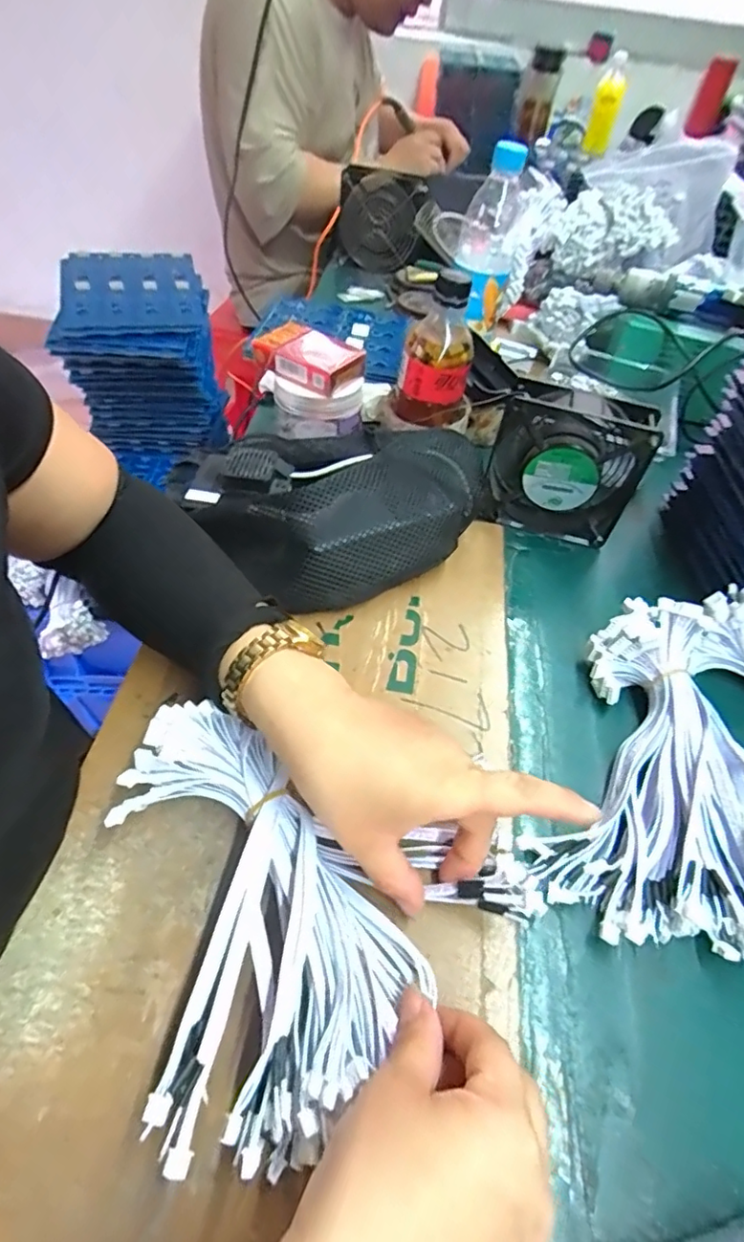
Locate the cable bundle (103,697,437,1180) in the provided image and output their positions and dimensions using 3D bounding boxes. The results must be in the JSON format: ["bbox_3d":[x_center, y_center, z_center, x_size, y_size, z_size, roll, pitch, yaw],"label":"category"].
[{"bbox_3d":[-0.068,0.143,0.268,0.125,0.045,0.202,-34,61,-29],"label":"cable bundle"}]

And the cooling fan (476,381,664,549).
[{"bbox_3d":[0.160,-0.128,0.474,0.117,0.116,0.040,15,50,7],"label":"cooling fan"}]

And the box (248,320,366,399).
[{"bbox_3d":[-0.057,-0.243,0.518,0.093,0.028,0.064,27,53,16],"label":"box"}]

